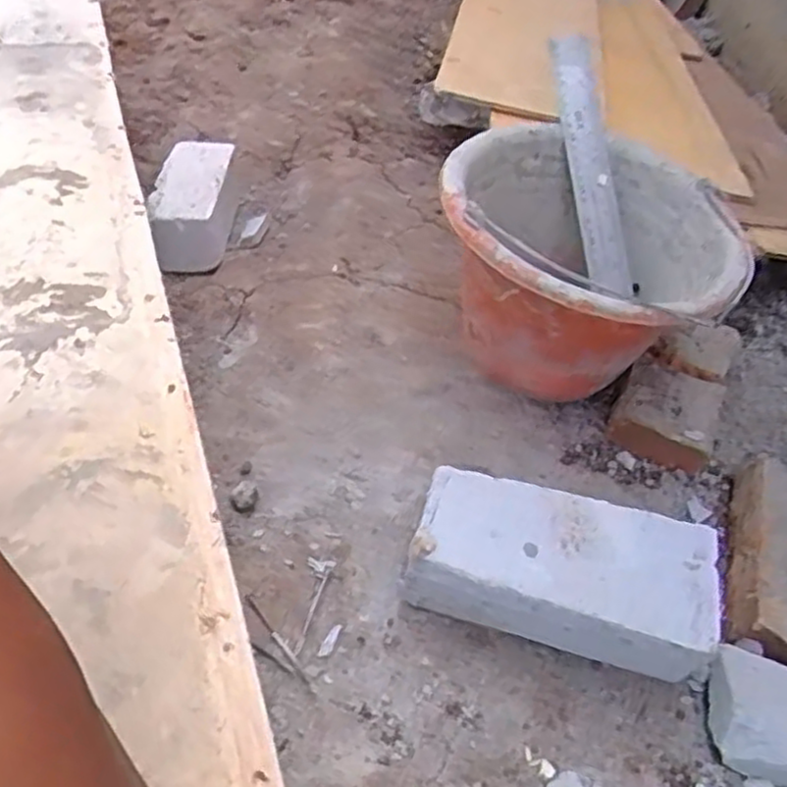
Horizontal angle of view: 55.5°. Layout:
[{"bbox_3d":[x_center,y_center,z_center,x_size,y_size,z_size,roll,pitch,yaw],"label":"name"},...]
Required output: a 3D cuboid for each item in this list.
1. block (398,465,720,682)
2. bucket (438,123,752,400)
[{"bbox_3d":[0.110,0.125,0.522,0.204,0.079,0.089,13,49,6],"label":"block"},{"bbox_3d":[0.160,-0.102,0.668,0.239,0.177,0.243,15,49,8],"label":"bucket"}]

